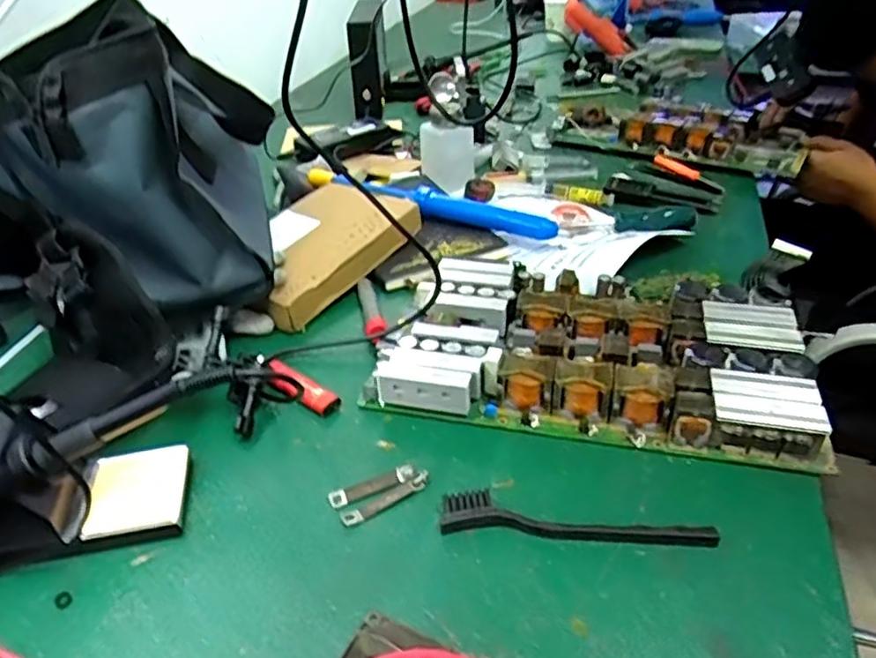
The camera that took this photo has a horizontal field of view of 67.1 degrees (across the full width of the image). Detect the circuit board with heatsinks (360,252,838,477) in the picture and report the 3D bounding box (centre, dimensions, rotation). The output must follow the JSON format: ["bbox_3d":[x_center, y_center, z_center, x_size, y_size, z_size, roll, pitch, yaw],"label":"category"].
[{"bbox_3d":[0.132,0.000,0.560,0.317,0.044,0.229,7,37,13],"label":"circuit board with heatsinks"}]

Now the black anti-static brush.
[{"bbox_3d":[0.086,0.119,0.418,0.166,0.015,0.028,3,36,5],"label":"black anti-static brush"}]

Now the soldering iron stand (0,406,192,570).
[{"bbox_3d":[-0.249,0.095,0.419,0.164,0.069,0.081,-7,36,-7],"label":"soldering iron stand"}]

